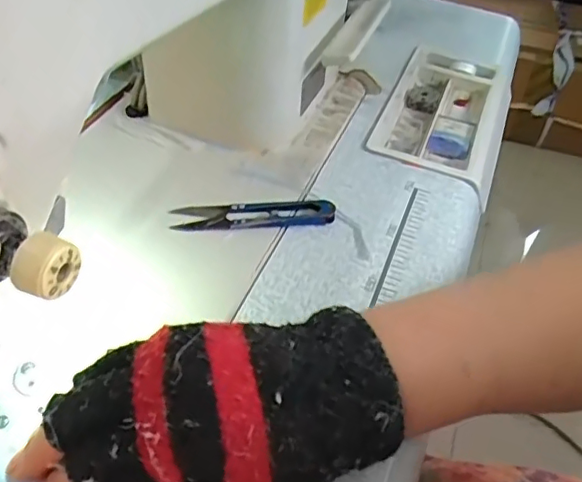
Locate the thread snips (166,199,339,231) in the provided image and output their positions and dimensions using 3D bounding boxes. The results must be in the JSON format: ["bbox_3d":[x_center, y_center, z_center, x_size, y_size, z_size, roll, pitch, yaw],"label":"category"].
[{"bbox_3d":[-0.024,-0.018,0.373,0.102,0.010,0.024,-2,46,-9],"label":"thread snips"}]

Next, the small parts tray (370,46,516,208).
[{"bbox_3d":[0.132,-0.110,0.484,0.095,0.025,0.172,19,47,11],"label":"small parts tray"}]

